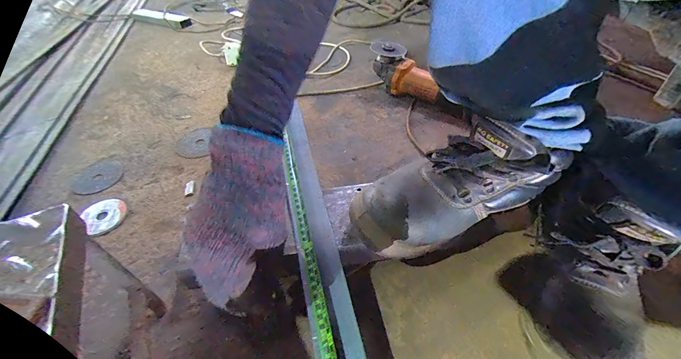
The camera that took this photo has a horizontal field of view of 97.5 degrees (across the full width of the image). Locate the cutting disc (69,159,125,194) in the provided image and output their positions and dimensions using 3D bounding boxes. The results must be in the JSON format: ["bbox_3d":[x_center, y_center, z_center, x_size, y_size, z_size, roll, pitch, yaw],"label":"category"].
[{"bbox_3d":[-0.422,-0.005,0.520,0.081,0.005,0.079,-2,44,2],"label":"cutting disc"}]

